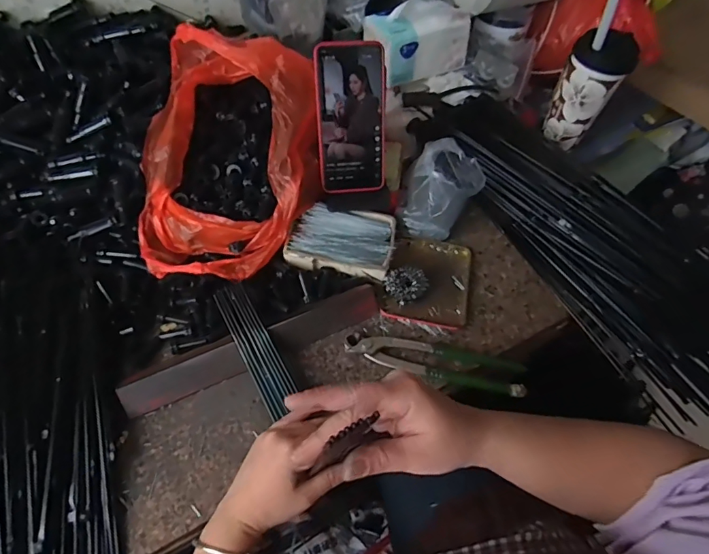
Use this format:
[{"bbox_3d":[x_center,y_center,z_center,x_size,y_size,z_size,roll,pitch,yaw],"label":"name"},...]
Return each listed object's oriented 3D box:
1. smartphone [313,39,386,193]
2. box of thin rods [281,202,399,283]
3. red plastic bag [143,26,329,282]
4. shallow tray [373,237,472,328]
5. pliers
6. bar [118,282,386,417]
[{"bbox_3d":[-0.003,-0.179,0.530,0.078,0.162,0.010,-7,28,-8],"label":"smartphone"},{"bbox_3d":[-0.016,-0.043,0.569,0.124,0.030,0.082,7,58,0],"label":"box of thin rods"},{"bbox_3d":[-0.140,-0.147,0.536,0.193,0.145,0.268,4,58,-1],"label":"red plastic bag"},{"bbox_3d":[0.088,0.001,0.565,0.104,0.015,0.122,12,58,3],"label":"shallow tray"},{"bbox_3d":[0.089,0.090,0.509,0.196,0.016,0.043,12,58,4],"label":"pliers"},{"bbox_3d":[-0.104,0.075,0.505,0.285,0.023,0.039,-21,62,-16],"label":"bar"}]

